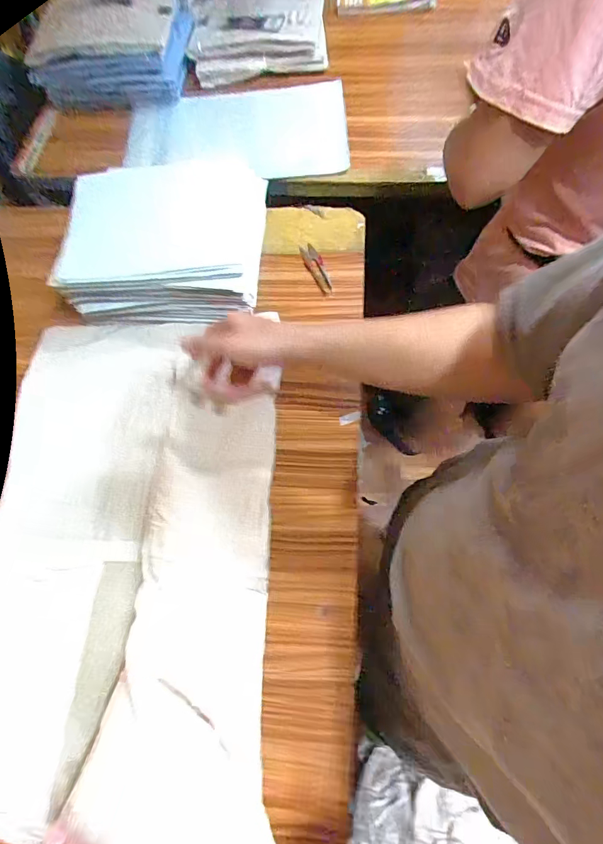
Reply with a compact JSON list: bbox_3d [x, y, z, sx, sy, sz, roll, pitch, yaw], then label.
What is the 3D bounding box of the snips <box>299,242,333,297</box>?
[{"bbox_3d":[0.026,-0.245,0.668,0.027,0.011,0.096,-21,70,-6],"label":"snips"}]

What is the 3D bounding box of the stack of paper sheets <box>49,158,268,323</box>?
[{"bbox_3d":[-0.203,-0.268,0.624,0.267,0.107,0.223,2,70,2],"label":"stack of paper sheets"}]

